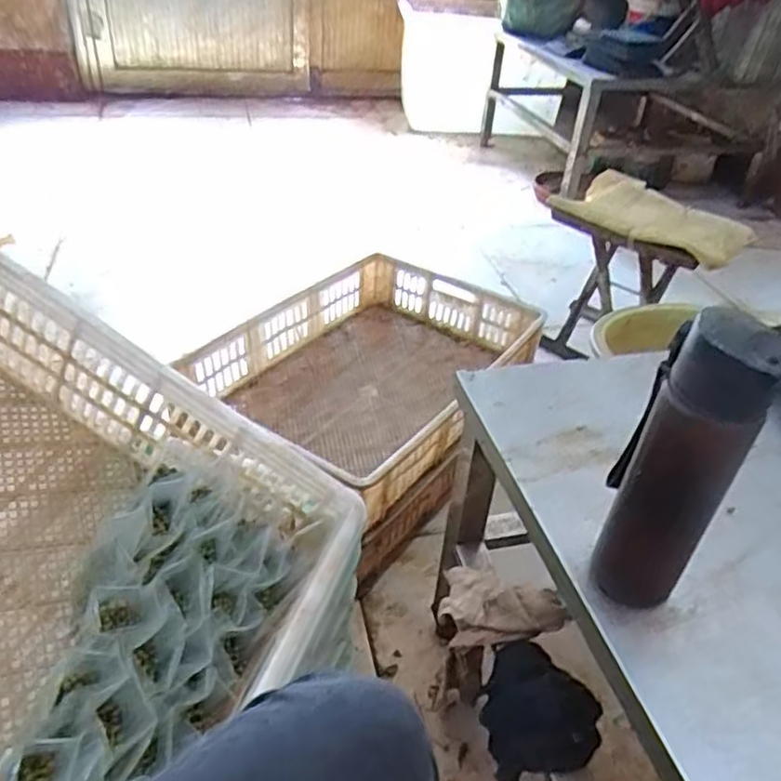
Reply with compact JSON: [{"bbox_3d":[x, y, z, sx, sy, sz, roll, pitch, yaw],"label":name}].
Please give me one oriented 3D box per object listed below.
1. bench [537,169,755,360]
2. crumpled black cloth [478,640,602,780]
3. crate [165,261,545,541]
[{"bbox_3d":[0.577,-0.273,1.621,0.276,0.333,0.414,-28,48,-35],"label":"bench"},{"bbox_3d":[0.153,0.338,0.707,0.121,0.082,0.112,26,42,26],"label":"crumpled black cloth"},{"bbox_3d":[-0.023,-0.050,1.228,0.426,0.123,0.617,26,42,25],"label":"crate"}]

